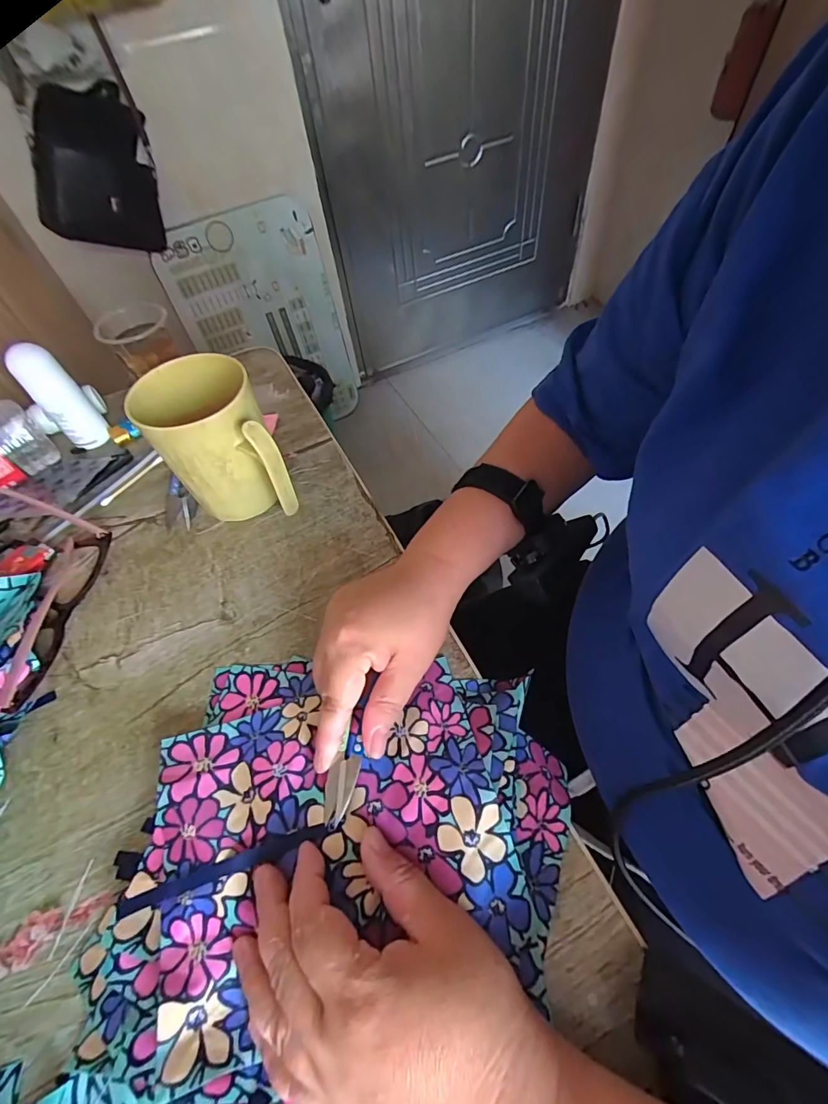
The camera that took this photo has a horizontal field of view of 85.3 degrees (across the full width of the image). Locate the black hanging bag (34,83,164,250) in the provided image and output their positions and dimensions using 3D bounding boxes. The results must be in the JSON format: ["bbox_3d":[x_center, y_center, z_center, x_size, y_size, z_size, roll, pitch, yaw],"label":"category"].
[{"bbox_3d":[-0.567,-0.696,0.823,0.049,0.241,0.218,33,35,10],"label":"black hanging bag"}]

